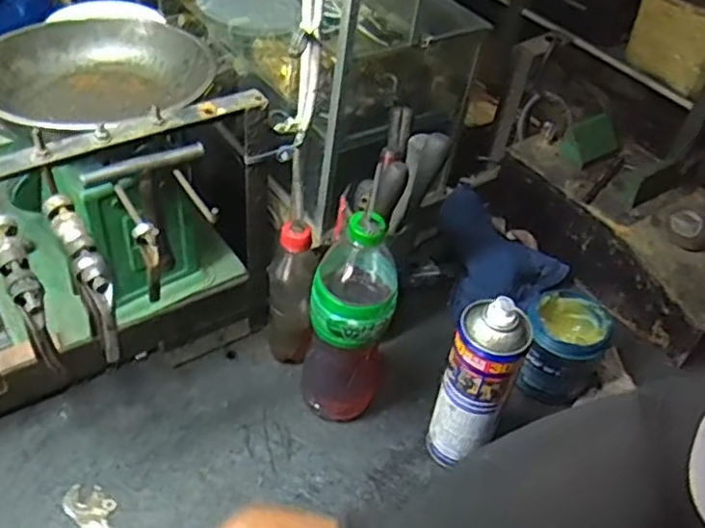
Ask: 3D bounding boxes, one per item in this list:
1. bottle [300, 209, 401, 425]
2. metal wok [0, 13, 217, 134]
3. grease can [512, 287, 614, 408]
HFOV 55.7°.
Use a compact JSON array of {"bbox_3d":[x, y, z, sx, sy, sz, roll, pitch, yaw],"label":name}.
[{"bbox_3d":[-0.003,0.058,0.652,0.075,0.275,0.074,9,45,0],"label":"bottle"},{"bbox_3d":[-0.306,-0.195,0.742,0.203,0.069,0.244,21,46,12],"label":"metal wok"},{"bbox_3d":[0.241,0.099,0.770,0.091,0.097,0.084,21,46,12],"label":"grease can"}]

